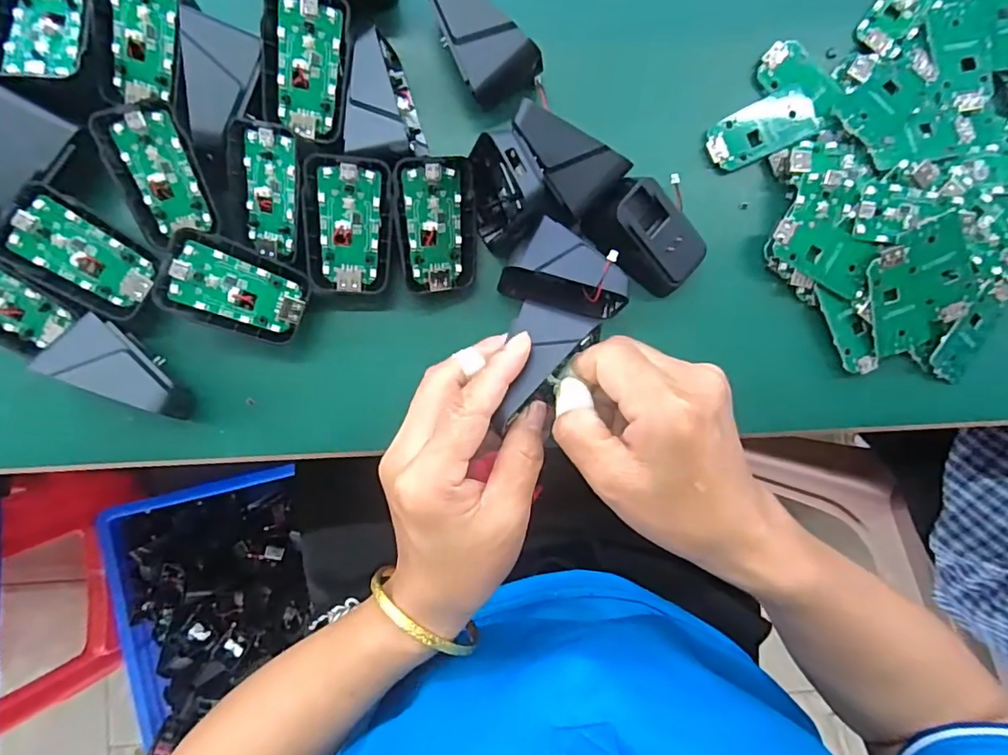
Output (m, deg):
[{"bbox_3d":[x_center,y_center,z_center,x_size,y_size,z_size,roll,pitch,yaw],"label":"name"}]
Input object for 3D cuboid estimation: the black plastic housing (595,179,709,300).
[{"bbox_3d":[0.084,-0.080,0.311,0.064,0.038,0.035,40,86,-2],"label":"black plastic housing"}]

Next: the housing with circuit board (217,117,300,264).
[{"bbox_3d":[-0.123,-0.103,0.302,0.044,0.034,0.066,14,114,11],"label":"housing with circuit board"}]

